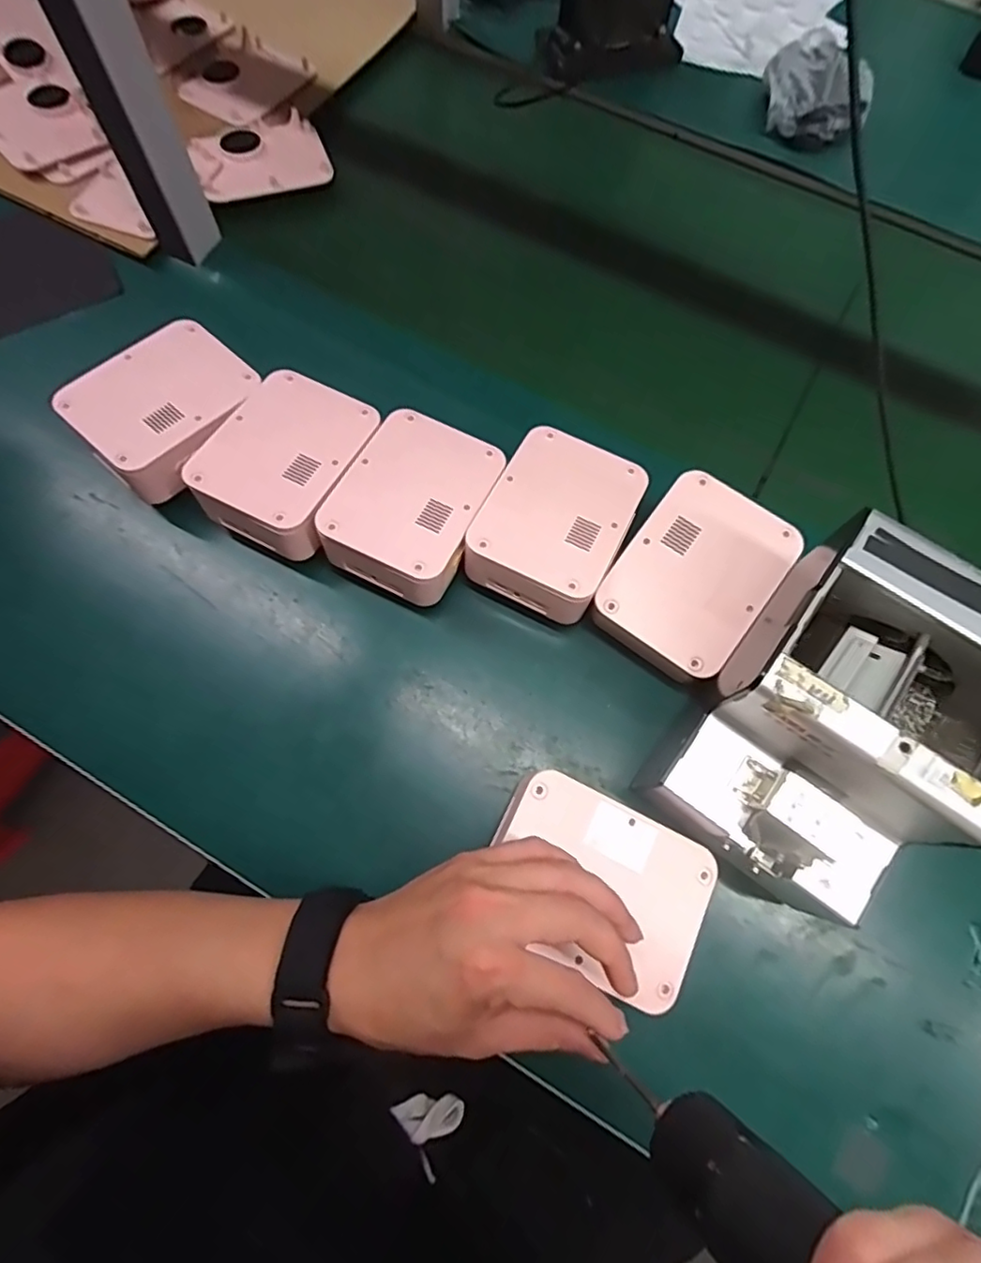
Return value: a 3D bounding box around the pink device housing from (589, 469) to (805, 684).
[{"bbox_3d":[0.143,-0.037,0.416,0.097,0.029,0.132,35,85,12],"label":"pink device housing"}]

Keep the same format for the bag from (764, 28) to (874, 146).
[{"bbox_3d":[0.356,-0.586,0.643,0.114,0.050,0.129,24,72,7],"label":"bag"}]

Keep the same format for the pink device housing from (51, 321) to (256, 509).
[{"bbox_3d":[-0.251,-0.170,0.473,0.105,0.065,0.128,40,74,12],"label":"pink device housing"}]

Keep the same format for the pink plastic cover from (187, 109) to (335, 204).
[{"bbox_3d":[-0.232,-0.474,0.588,0.129,0.013,0.107,-25,74,-11],"label":"pink plastic cover"}]

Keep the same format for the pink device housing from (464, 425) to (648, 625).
[{"bbox_3d":[0.049,-0.083,0.433,0.097,0.037,0.129,26,72,8],"label":"pink device housing"}]

